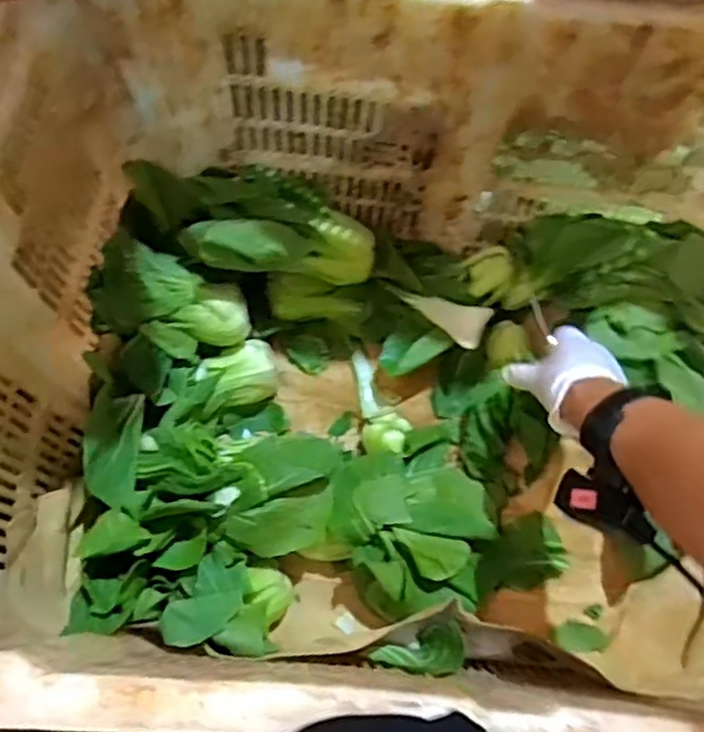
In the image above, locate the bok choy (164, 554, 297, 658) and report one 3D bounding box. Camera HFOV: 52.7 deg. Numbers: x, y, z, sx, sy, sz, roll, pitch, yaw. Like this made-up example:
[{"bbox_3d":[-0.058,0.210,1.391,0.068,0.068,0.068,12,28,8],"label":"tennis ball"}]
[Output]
[{"bbox_3d":[-0.091,0.189,0.570,0.046,0.146,0.082,-36,73,13],"label":"bok choy"}]

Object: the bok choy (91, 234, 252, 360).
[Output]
[{"bbox_3d":[-0.168,-0.057,0.656,0.139,0.060,0.080,25,96,-21],"label":"bok choy"}]

